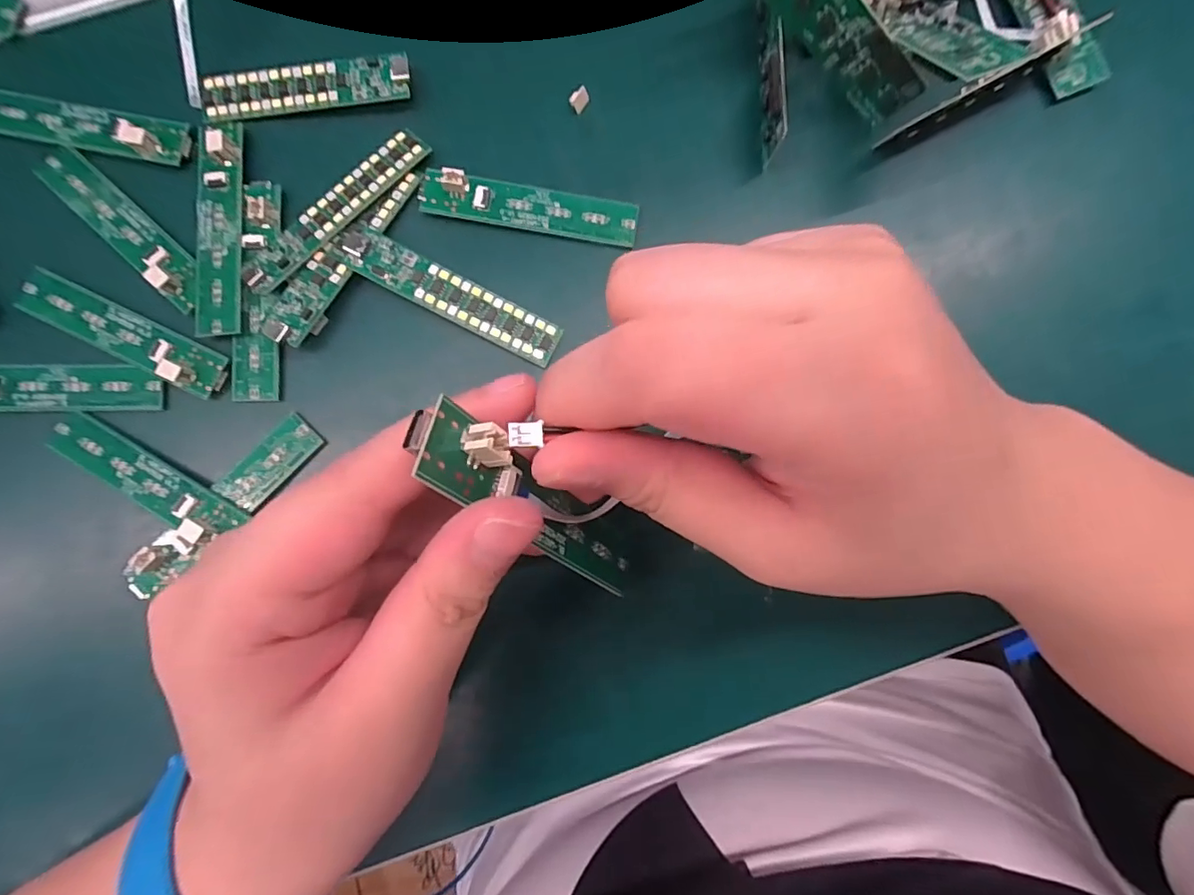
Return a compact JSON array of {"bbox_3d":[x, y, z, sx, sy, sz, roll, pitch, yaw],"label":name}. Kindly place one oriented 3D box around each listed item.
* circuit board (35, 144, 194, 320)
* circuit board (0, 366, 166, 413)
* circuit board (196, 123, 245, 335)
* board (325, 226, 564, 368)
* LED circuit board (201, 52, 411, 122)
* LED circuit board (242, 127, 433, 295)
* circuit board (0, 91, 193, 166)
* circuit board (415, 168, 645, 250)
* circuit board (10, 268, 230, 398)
[{"bbox_3d":[-0.177,-0.083,0.197,0.079,0.009,0.017,41,86,3],"label":"circuit board"},{"bbox_3d":[-0.200,-0.022,0.191,0.075,0.008,0.017,-1,85,-1],"label":"circuit board"},{"bbox_3d":[-0.142,-0.083,0.195,0.017,0.010,0.081,-1,85,-1],"label":"circuit board"},{"bbox_3d":[-0.057,-0.058,0.198,0.089,0.006,0.017,26,85,2],"label":"board"},{"bbox_3d":[-0.112,-0.138,0.202,0.080,0.004,0.017,-6,95,2],"label":"LED circuit board"},{"bbox_3d":[-0.099,-0.090,0.199,0.018,0.005,0.083,43,86,3],"label":"LED circuit board"},{"bbox_3d":[-0.196,-0.122,0.199,0.079,0.007,0.017,10,86,0],"label":"circuit board"},{"bbox_3d":[-0.026,-0.093,0.203,0.083,0.006,0.018,9,84,-3],"label":"circuit board"},{"bbox_3d":[-0.176,-0.043,0.193,0.080,0.007,0.018,26,85,2],"label":"circuit board"}]

